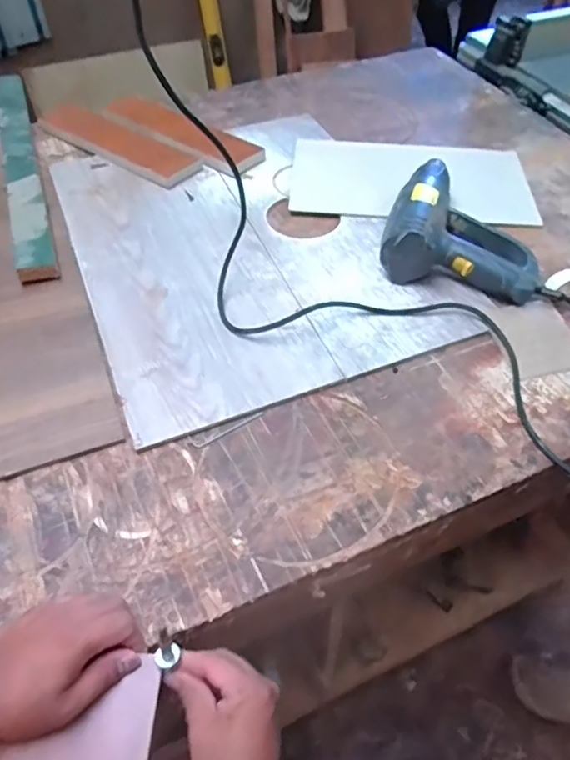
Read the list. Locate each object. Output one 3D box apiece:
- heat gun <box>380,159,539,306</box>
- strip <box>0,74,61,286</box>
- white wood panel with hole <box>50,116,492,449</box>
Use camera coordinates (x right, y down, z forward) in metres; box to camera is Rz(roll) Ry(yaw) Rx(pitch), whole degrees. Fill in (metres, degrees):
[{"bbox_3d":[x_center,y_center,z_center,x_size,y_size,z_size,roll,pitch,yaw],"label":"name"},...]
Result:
[{"bbox_3d":[0.253,-0.224,0.800,0.200,0.077,0.242,14,53,10],"label":"heat gun"},{"bbox_3d":[-0.432,-0.361,0.929,0.053,0.022,0.602,-16,54,-13],"label":"strip"},{"bbox_3d":[-0.058,-0.204,0.823,0.455,0.011,0.573,-18,54,-15],"label":"white wood panel with hole"}]

